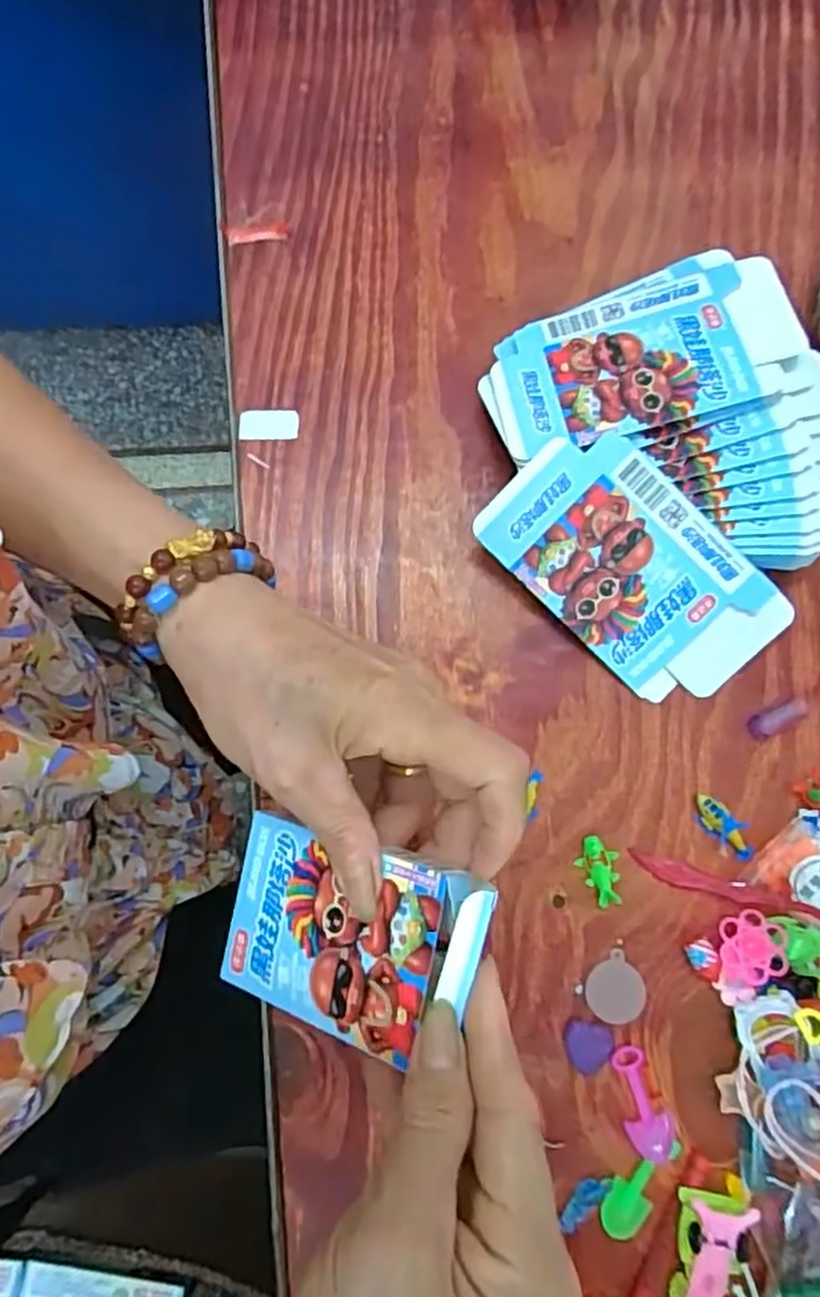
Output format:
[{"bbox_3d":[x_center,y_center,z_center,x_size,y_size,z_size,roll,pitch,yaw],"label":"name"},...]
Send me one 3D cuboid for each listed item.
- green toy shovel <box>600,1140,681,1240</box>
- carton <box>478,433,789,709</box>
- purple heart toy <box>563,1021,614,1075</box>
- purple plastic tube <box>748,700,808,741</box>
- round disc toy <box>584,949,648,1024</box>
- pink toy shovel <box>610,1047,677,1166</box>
[{"bbox_3d":[0.102,0.242,0.326,0.023,0.004,0.046,32,81,5],"label":"green toy shovel"},{"bbox_3d":[0.110,-0.038,0.362,0.147,0.007,0.085,41,100,-4],"label":"carton"},{"bbox_3d":[0.084,0.188,0.340,0.023,0.004,0.022,6,79,1],"label":"purple heart toy"},{"bbox_3d":[0.185,0.036,0.367,0.030,0.010,0.012,-22,80,-5],"label":"purple plastic tube"},{"bbox_3d":[0.098,0.164,0.345,0.028,0.004,0.029,0,79,-1],"label":"round disc toy"},{"bbox_3d":[0.106,0.209,0.328,0.021,0.015,0.048,-20,80,-4],"label":"pink toy shovel"}]

